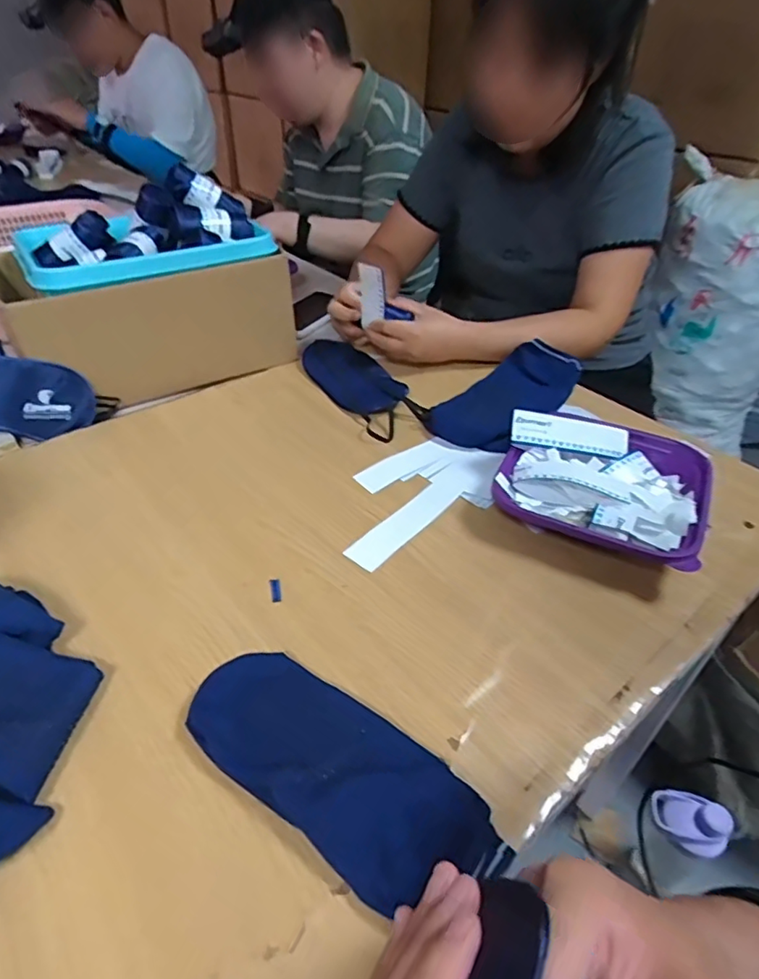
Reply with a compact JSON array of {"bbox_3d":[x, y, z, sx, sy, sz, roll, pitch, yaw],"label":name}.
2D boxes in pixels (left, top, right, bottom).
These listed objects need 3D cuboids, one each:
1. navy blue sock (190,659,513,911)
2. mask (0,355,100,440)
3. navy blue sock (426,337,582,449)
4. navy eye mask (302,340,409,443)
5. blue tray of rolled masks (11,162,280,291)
[{"bbox_3d":[-0.032,0.172,0.362,0.203,0.019,0.085,24,40,29],"label":"navy blue sock"},{"bbox_3d":[-0.412,-0.103,0.622,0.176,0.084,0.045,-7,40,-10],"label":"mask"},{"bbox_3d":[0.153,-0.111,0.691,0.117,0.051,0.204,28,46,29],"label":"navy blue sock"},{"bbox_3d":[-0.026,-0.139,0.737,0.086,0.022,0.234,-19,44,-23],"label":"navy eye mask"},{"bbox_3d":[-0.280,-0.312,0.683,0.275,0.087,0.159,-16,43,-21],"label":"blue tray of rolled masks"}]

